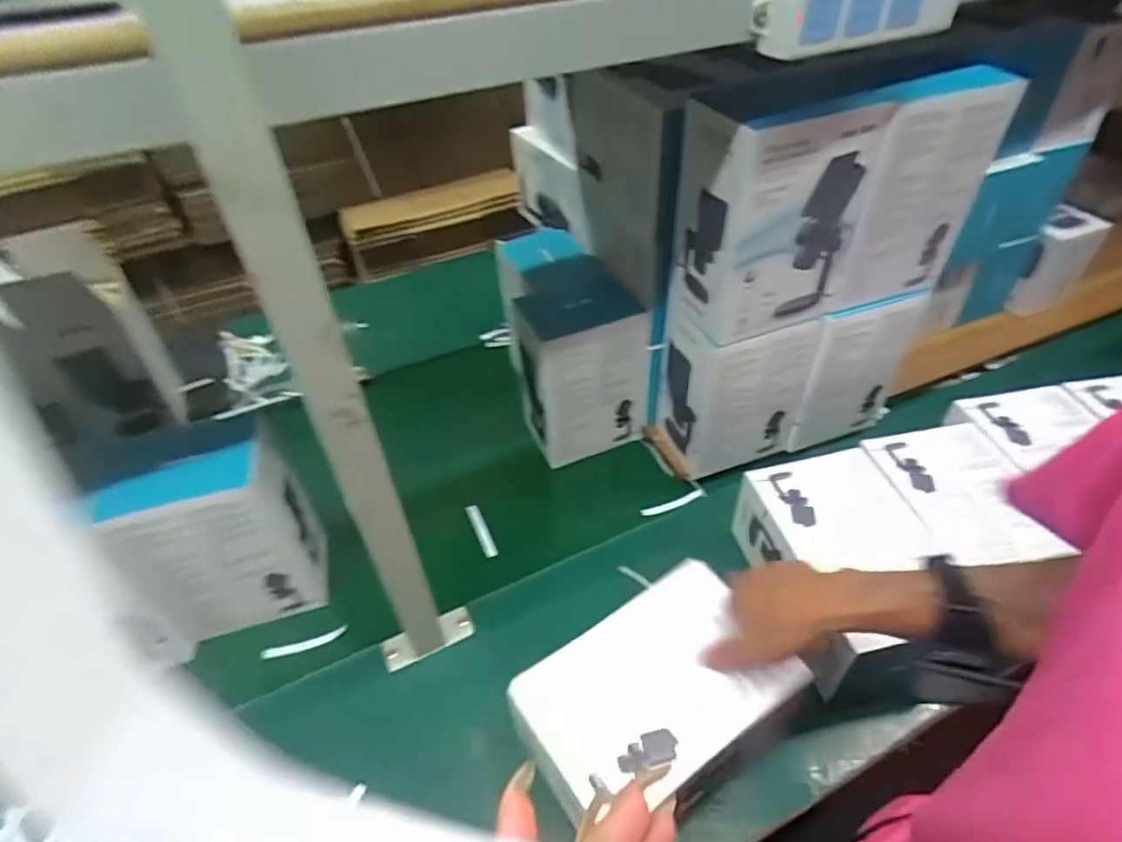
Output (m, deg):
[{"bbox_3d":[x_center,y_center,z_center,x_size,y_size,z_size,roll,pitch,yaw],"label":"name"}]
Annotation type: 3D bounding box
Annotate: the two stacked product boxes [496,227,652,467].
[{"bbox_3d":[0.008,-0.130,0.933,0.159,0.246,0.274,-13,44,-11],"label":"two stacked product boxes"}]

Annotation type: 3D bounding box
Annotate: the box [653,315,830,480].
[{"bbox_3d":[0.227,-0.049,0.815,0.154,0.237,0.118,-13,44,-11],"label":"box"}]

